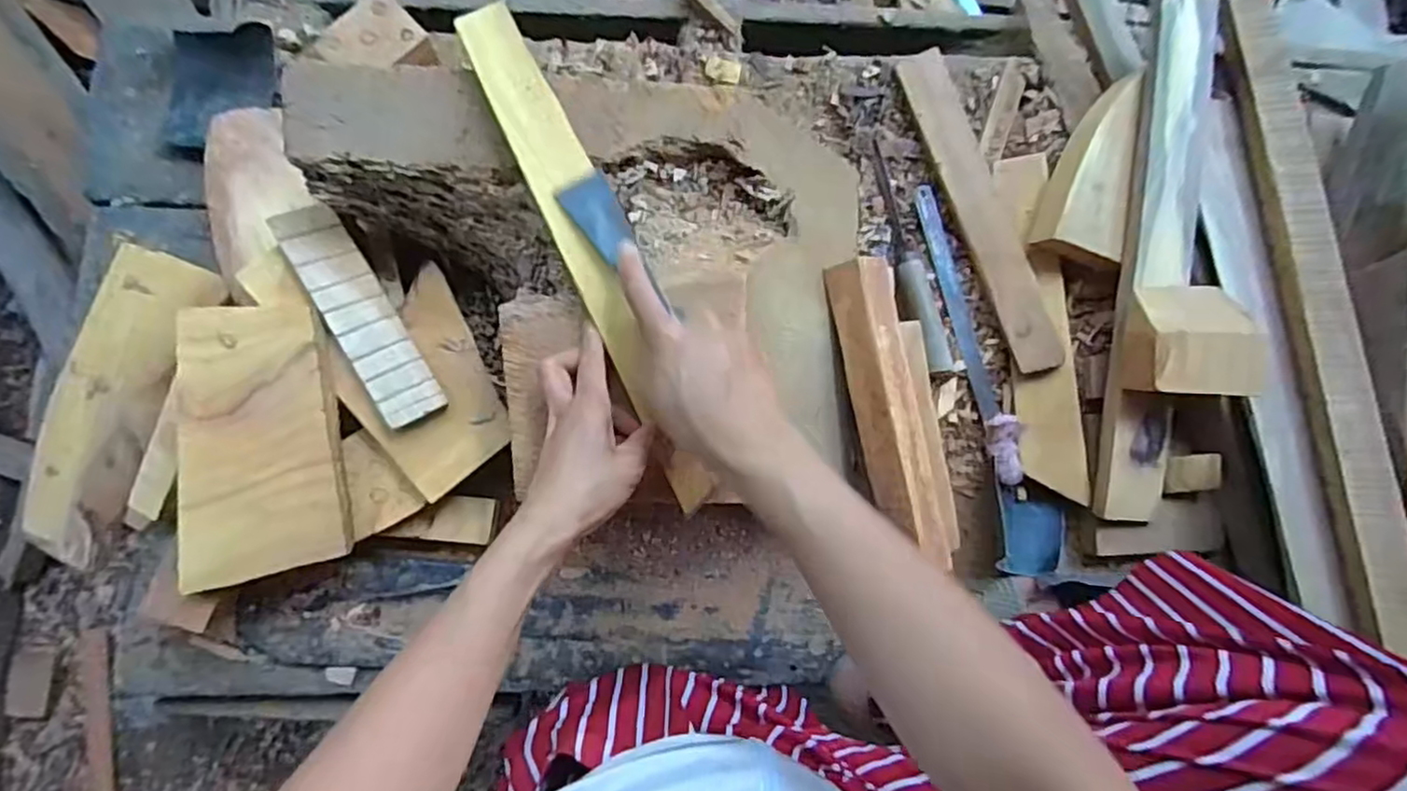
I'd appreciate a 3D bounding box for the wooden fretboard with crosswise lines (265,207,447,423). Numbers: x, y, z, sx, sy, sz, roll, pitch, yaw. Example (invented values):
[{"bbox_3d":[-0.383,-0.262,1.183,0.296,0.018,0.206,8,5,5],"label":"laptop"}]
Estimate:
[{"bbox_3d":[-0.282,-0.065,0.568,0.049,0.016,0.192,-30,91,-5],"label":"wooden fretboard with crosswise lines"}]

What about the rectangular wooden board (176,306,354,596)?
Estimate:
[{"bbox_3d":[-0.356,0.037,0.547,0.117,0.023,0.212,-8,89,-5],"label":"rectangular wooden board"}]

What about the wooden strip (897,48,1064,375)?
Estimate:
[{"bbox_3d":[0.272,-0.183,0.677,0.047,0.015,0.330,-20,84,11],"label":"wooden strip"}]

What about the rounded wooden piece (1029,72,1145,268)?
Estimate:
[{"bbox_3d":[0.378,-0.216,0.655,0.081,0.041,0.180,17,87,-4],"label":"rounded wooden piece"}]

